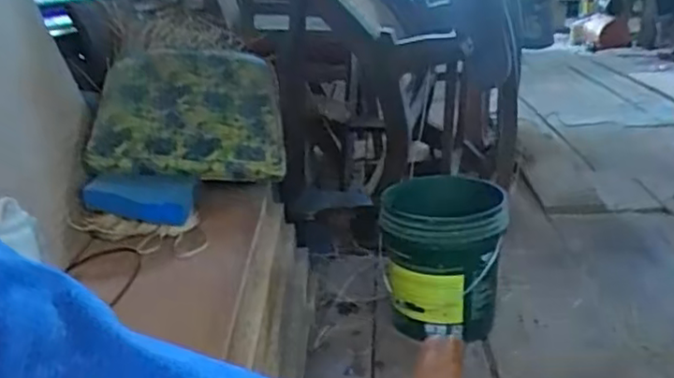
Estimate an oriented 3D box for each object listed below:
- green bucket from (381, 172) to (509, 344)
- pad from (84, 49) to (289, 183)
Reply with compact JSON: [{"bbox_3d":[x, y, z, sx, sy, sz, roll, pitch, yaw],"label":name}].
[{"bbox_3d":[0.233,0.152,1.545,0.263,0.312,0.288,1,19,4],"label":"green bucket"},{"bbox_3d":[-0.361,-0.203,1.646,0.436,0.078,0.444,-4,53,-7],"label":"pad"}]

